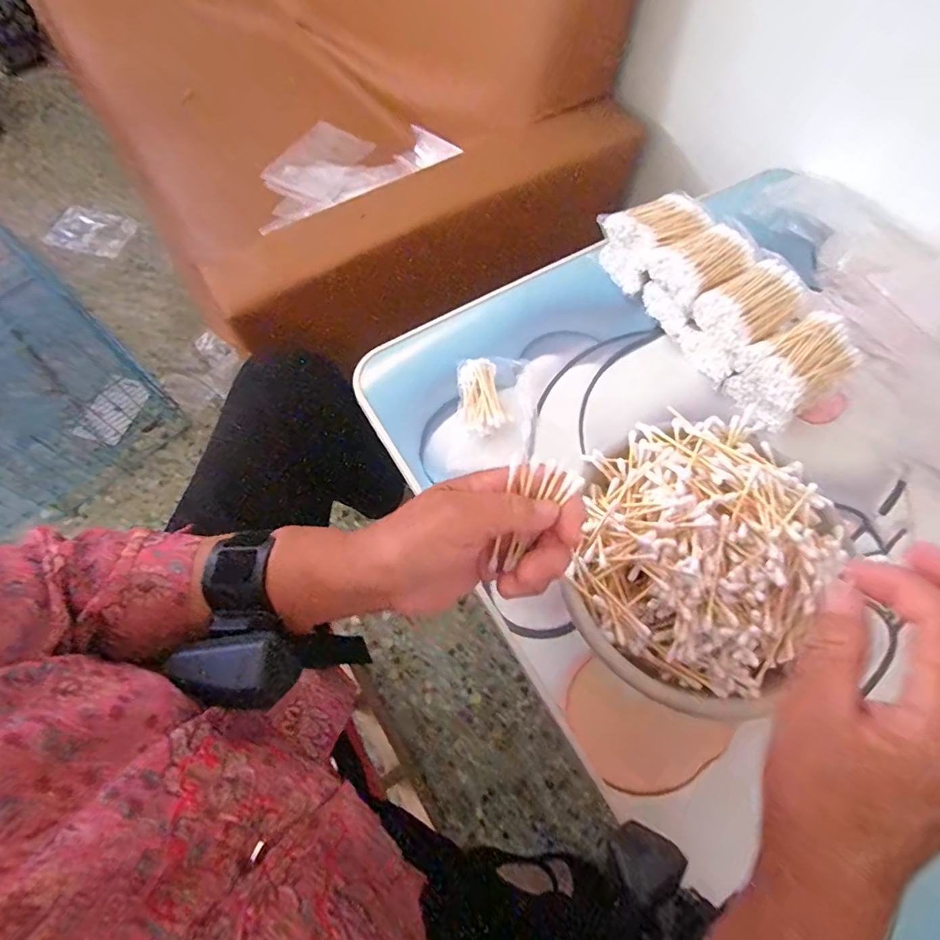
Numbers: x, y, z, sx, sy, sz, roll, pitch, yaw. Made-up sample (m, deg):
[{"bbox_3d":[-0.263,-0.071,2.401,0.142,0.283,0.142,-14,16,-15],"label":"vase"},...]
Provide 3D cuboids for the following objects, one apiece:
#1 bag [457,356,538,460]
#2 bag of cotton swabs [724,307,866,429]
[{"bbox_3d":[0.024,-0.057,0.449,0.064,0.013,0.102,-2,66,-2],"label":"bag"},{"bbox_3d":[0.259,-0.079,0.421,0.078,0.070,0.062,-32,70,-14],"label":"bag of cotton swabs"}]

